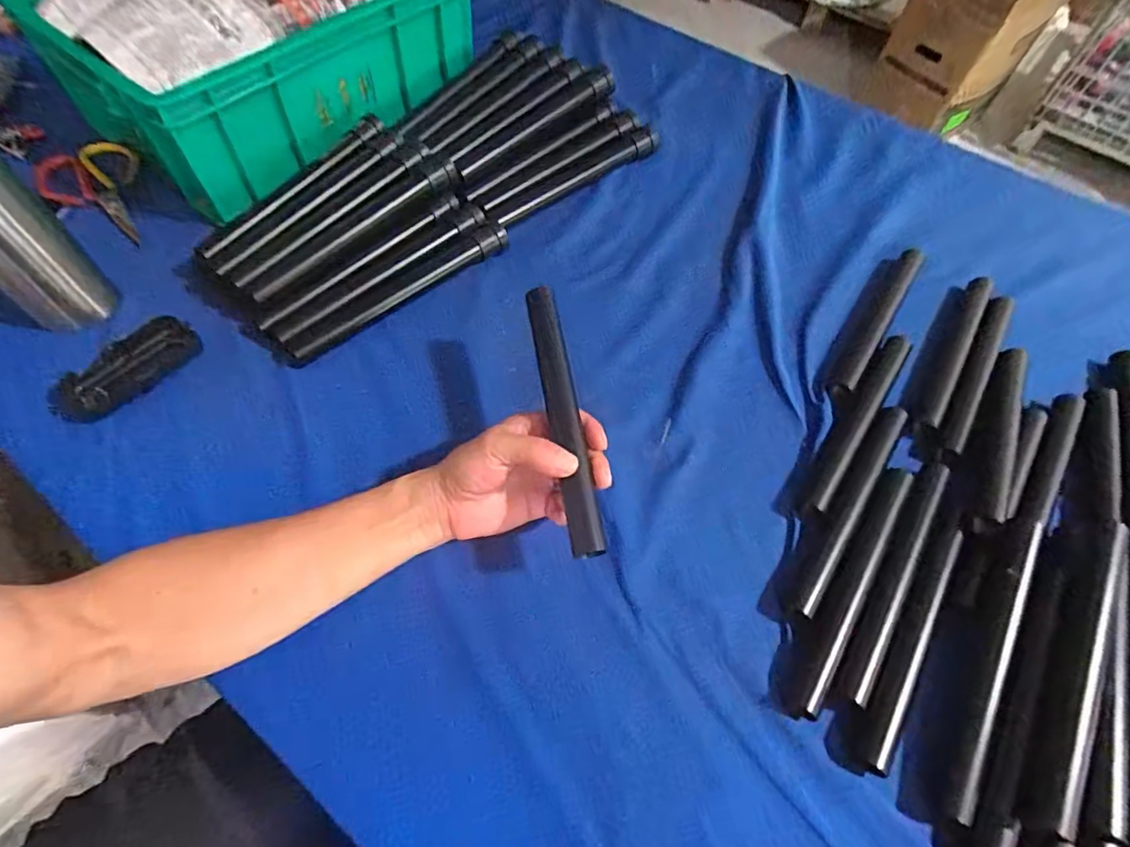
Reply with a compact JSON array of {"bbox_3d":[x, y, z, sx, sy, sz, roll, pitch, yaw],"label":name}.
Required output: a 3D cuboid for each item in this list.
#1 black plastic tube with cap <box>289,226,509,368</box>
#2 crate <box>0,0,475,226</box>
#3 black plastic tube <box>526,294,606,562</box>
[{"bbox_3d":[-0.163,-0.132,0.580,0.247,0.027,0.026,-35,67,-20],"label":"black plastic tube with cap"},{"bbox_3d":[-0.336,-0.450,0.651,0.283,0.142,0.403,34,64,16],"label":"crate"},{"bbox_3d":[-0.001,-0.008,0.428,0.024,0.028,0.215,-8,65,-7],"label":"black plastic tube"}]

